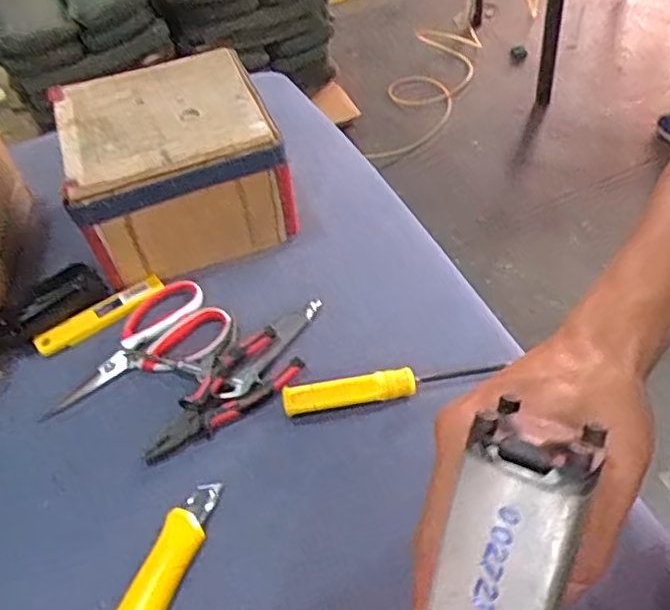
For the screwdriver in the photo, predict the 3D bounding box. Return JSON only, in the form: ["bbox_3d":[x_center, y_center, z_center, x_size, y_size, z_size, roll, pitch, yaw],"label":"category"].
[{"bbox_3d":[0.047,0.070,0.563,0.183,0.031,0.019,-10,48,-3],"label":"screwdriver"}]

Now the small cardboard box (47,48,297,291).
[{"bbox_3d":[-0.177,-0.156,0.723,0.210,0.126,0.215,-18,49,-10],"label":"small cardboard box"}]

